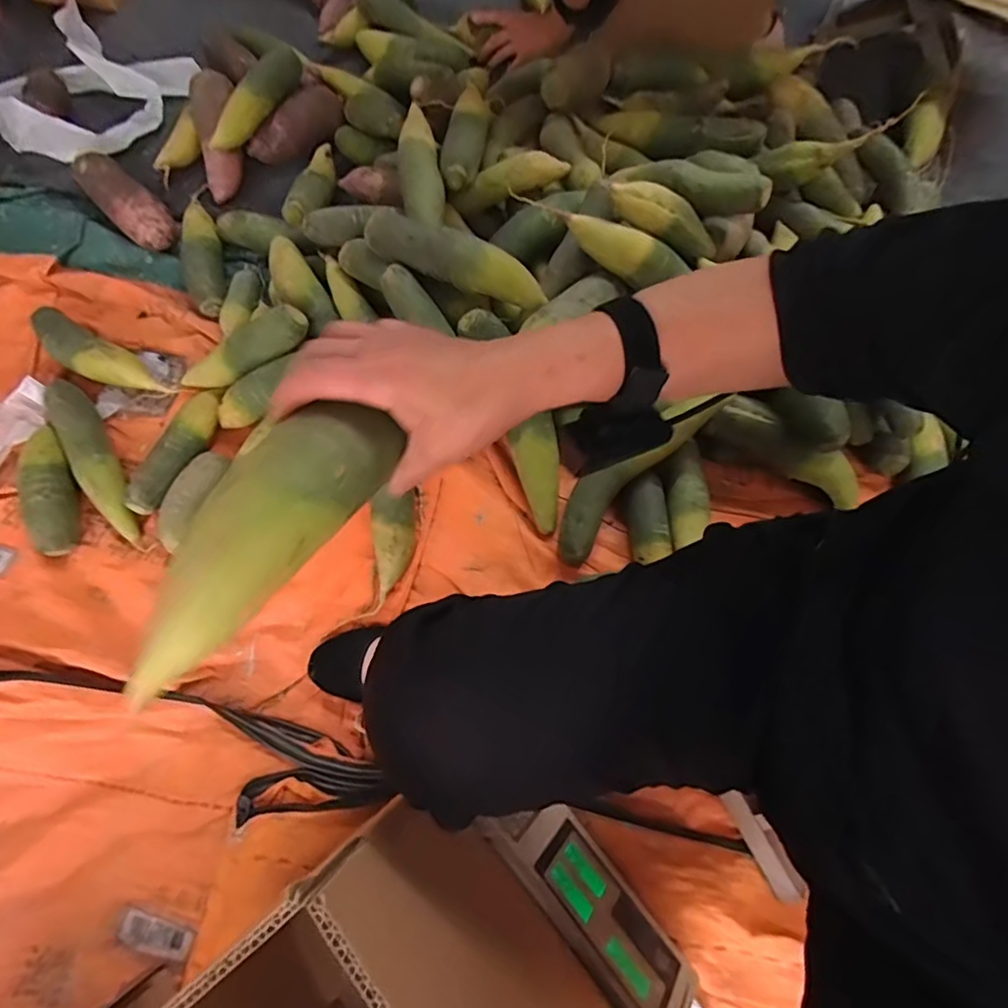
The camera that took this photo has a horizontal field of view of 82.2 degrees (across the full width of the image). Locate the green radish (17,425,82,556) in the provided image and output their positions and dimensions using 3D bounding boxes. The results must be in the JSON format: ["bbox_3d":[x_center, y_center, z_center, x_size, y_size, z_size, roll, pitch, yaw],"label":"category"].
[{"bbox_3d":[-0.617,-0.021,0.787,0.059,0.048,0.182,-21,73,-7],"label":"green radish"}]

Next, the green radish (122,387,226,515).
[{"bbox_3d":[-0.457,-0.077,0.813,0.058,0.058,0.197,21,73,7],"label":"green radish"}]

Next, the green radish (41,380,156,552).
[{"bbox_3d":[-0.571,-0.058,0.807,0.048,0.055,0.286,-32,75,-10],"label":"green radish"}]

